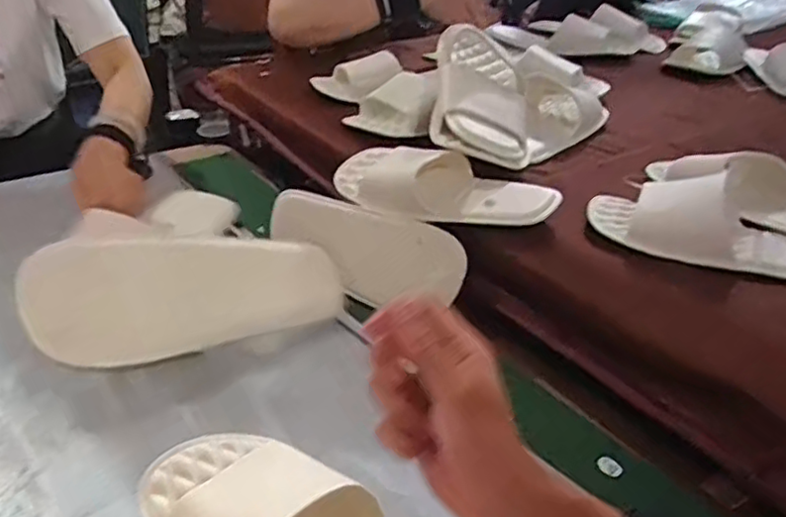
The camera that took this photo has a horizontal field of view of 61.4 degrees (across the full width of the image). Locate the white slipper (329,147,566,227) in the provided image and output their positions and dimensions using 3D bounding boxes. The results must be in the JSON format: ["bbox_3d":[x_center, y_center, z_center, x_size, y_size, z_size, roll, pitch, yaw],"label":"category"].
[{"bbox_3d":[0.048,-0.076,0.663,0.227,0.055,0.081,14,32,18],"label":"white slipper"}]

